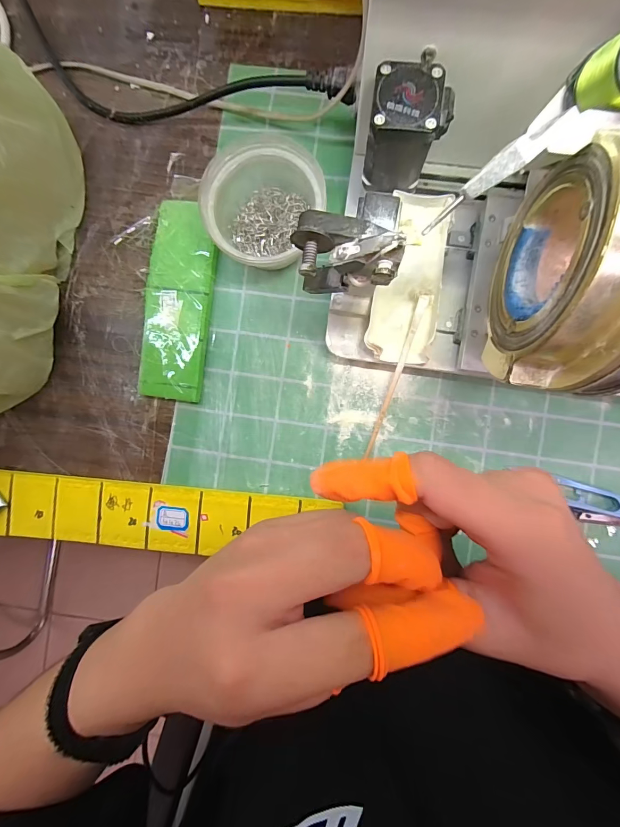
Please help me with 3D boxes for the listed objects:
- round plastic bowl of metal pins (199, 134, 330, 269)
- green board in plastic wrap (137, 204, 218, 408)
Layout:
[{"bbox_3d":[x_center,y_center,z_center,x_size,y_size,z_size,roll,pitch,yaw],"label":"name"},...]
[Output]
[{"bbox_3d":[-0.039,-0.175,0.299,0.091,0.054,0.101,38,90,3],"label":"round plastic bowl of metal pins"},{"bbox_3d":[-0.121,-0.103,0.321,0.059,0.016,0.178,7,89,3],"label":"green board in plastic wrap"}]

